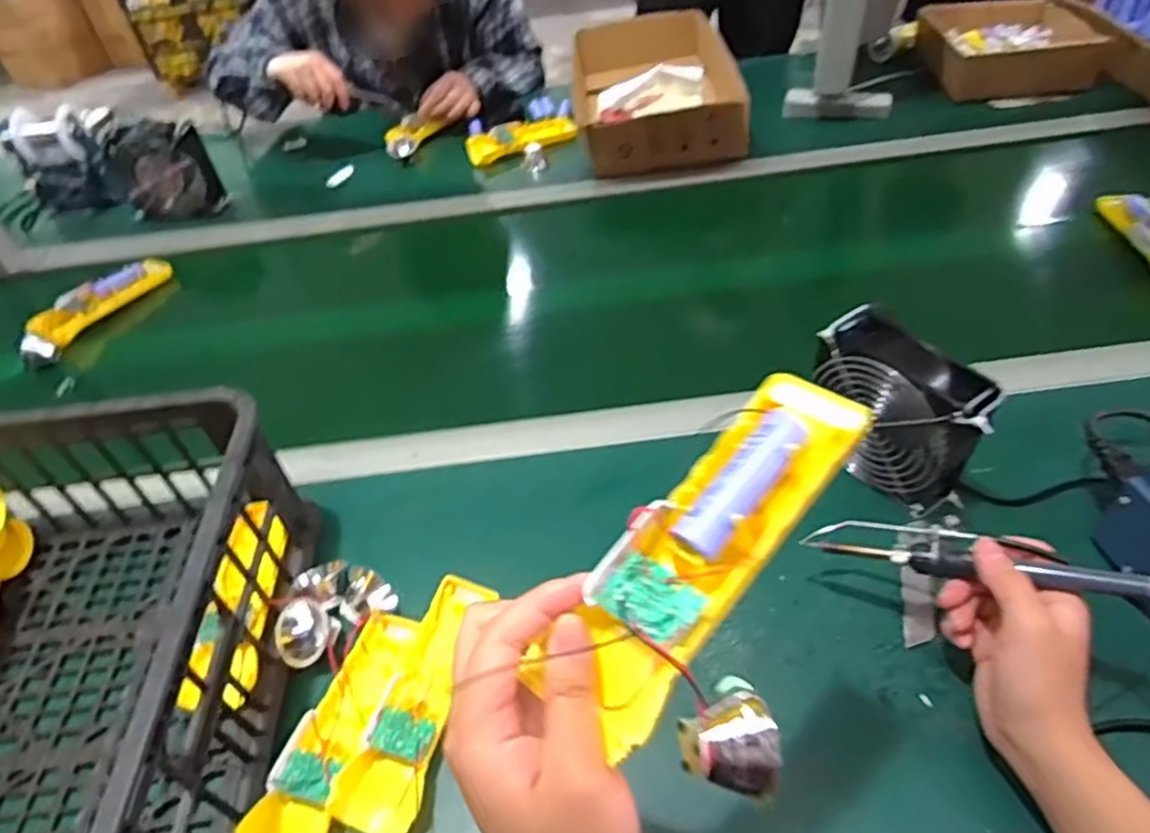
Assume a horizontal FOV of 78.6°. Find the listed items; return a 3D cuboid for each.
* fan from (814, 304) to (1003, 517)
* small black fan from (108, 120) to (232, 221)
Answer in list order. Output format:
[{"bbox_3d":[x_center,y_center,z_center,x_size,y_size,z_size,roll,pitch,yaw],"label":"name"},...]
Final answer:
[{"bbox_3d":[0.246,-0.004,0.538,0.051,0.117,0.128,-30,49,-21],"label":"fan"},{"bbox_3d":[-0.565,-0.330,0.981,0.127,0.146,0.031,-11,45,-3],"label":"small black fan"}]

